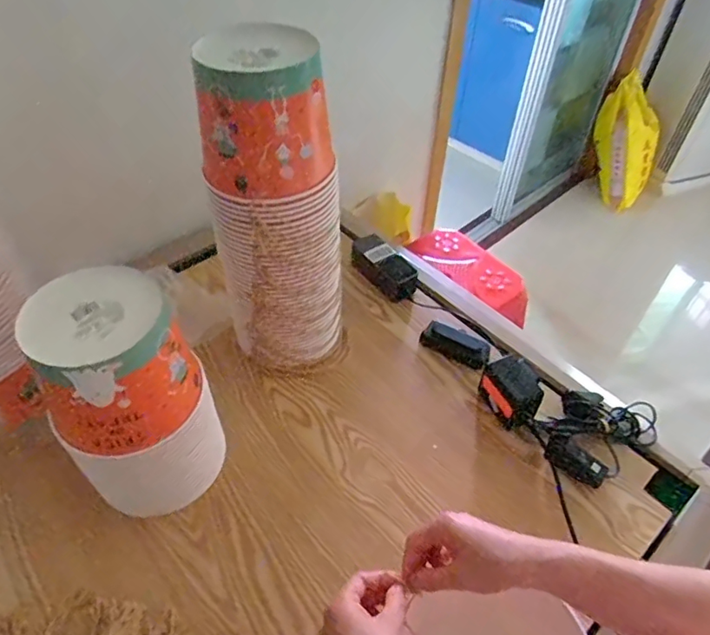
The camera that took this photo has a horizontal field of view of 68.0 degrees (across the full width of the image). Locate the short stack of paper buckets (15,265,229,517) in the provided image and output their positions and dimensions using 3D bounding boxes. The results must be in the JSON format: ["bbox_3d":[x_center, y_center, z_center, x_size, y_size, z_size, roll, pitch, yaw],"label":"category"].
[{"bbox_3d":[-0.242,0.091,0.596,0.151,0.279,0.145,-21,52,-20],"label":"short stack of paper buckets"}]

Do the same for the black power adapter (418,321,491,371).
[{"bbox_3d":[0.160,0.042,0.832,0.110,0.026,0.049,30,53,22],"label":"black power adapter"}]

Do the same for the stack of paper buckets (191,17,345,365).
[{"bbox_3d":[-0.104,-0.130,0.702,0.158,0.439,0.174,-9,48,-11],"label":"stack of paper buckets"}]

